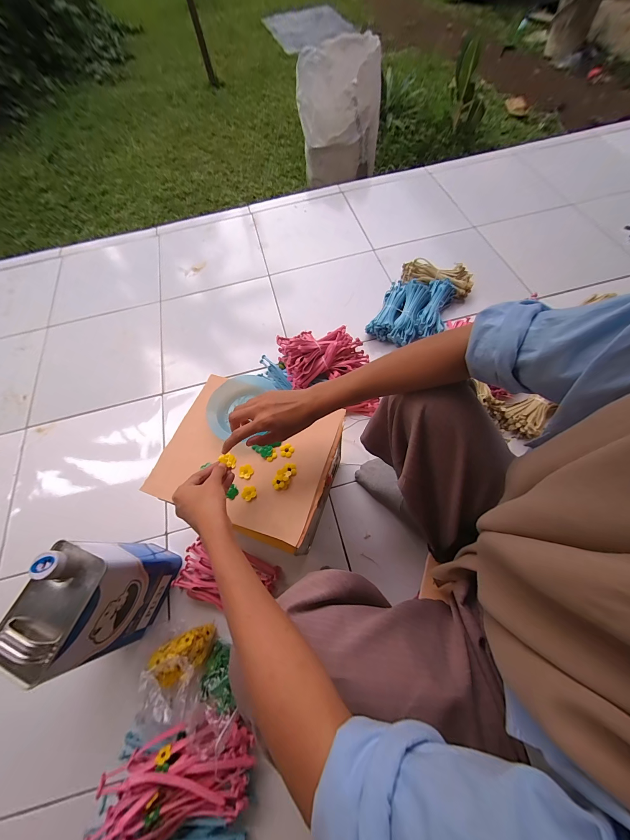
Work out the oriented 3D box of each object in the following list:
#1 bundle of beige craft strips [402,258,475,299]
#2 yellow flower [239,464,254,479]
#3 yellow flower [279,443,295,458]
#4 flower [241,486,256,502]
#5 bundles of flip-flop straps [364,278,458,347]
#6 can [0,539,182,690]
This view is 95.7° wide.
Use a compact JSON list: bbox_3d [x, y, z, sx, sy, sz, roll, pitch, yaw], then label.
[{"bbox_3d":[0.390,-0.456,0.924,0.221,0.070,0.085,16,68,11],"label":"bundle of beige craft strips"},{"bbox_3d":[-0.116,0.087,0.478,0.023,0.004,0.023,-2,65,3],"label":"yellow flower"},{"bbox_3d":[-0.048,0.052,0.487,0.024,0.004,0.023,14,67,10],"label":"yellow flower"},{"bbox_3d":[-0.108,0.119,0.462,0.023,0.004,0.023,-15,65,-3],"label":"flower"},{"bbox_3d":[0.300,-0.340,0.863,0.199,0.065,0.254,25,70,14],"label":"bundles of flip-flop straps"},{"bbox_3d":[-0.382,0.313,0.504,0.120,0.247,0.163,19,68,12],"label":"can"}]

